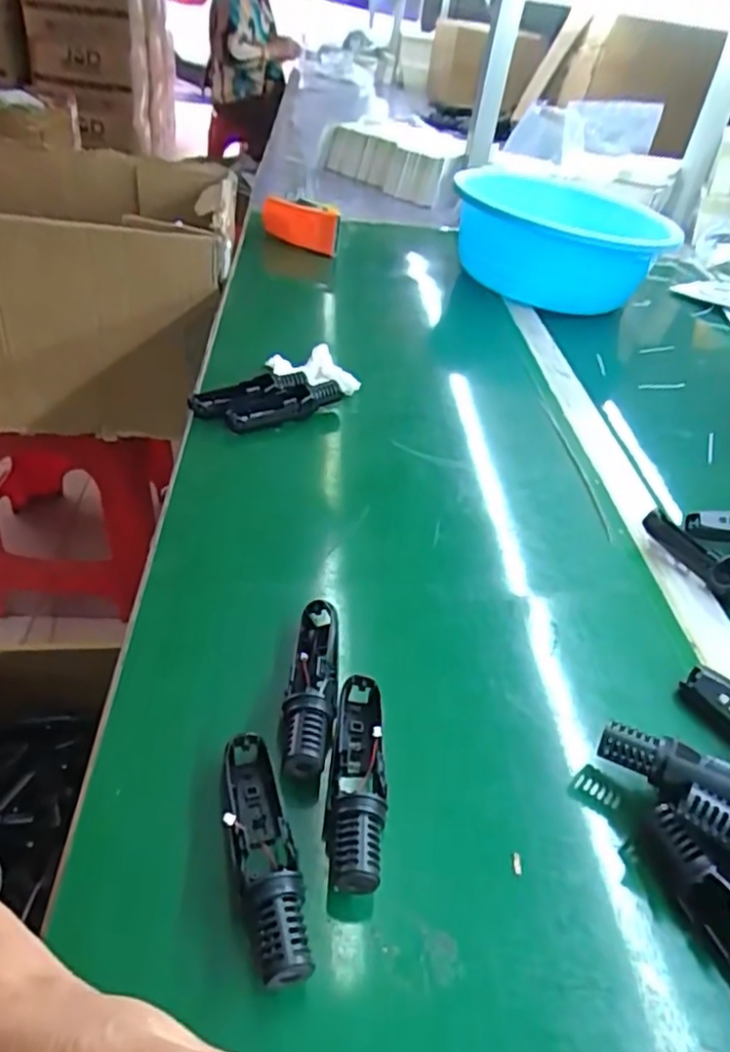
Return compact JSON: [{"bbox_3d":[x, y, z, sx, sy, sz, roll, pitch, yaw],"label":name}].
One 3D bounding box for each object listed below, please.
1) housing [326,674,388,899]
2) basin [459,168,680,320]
[{"bbox_3d":[-0.004,0.139,0.369,0.030,0.036,0.122,8,40,-2],"label":"housing"},{"bbox_3d":[0.294,-0.450,1.053,0.293,0.130,0.283,3,39,-2],"label":"basin"}]

